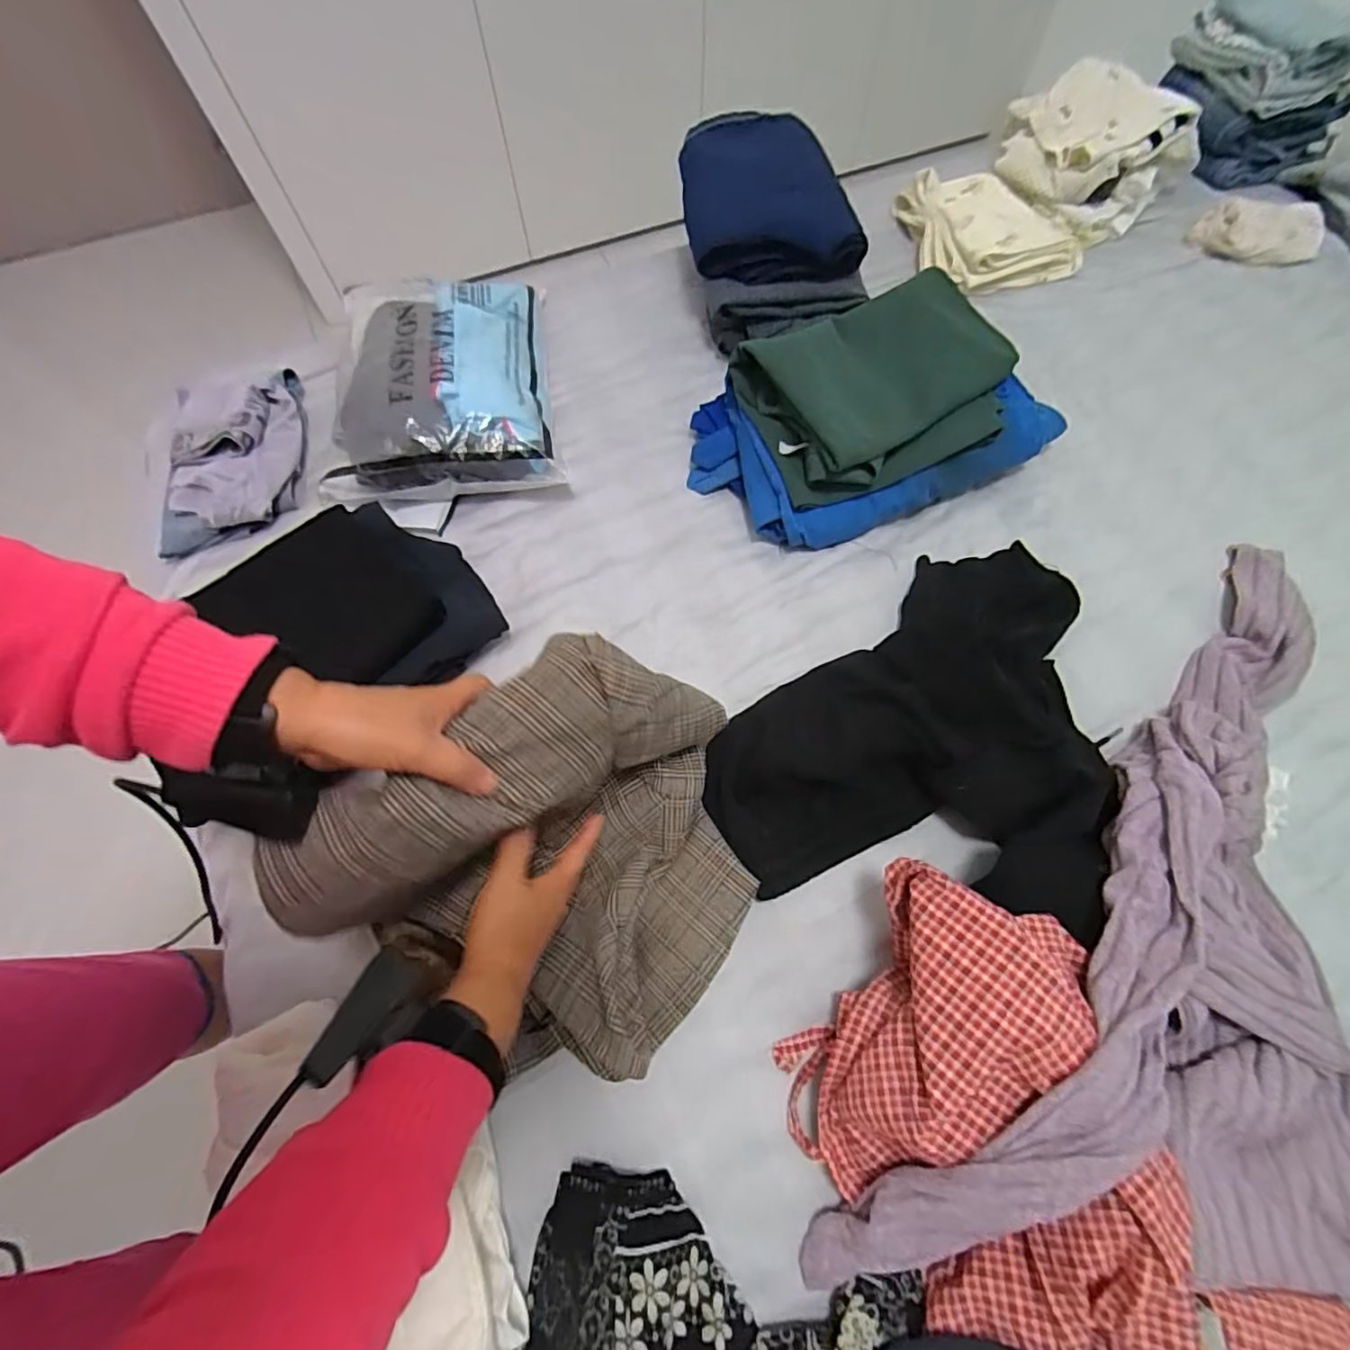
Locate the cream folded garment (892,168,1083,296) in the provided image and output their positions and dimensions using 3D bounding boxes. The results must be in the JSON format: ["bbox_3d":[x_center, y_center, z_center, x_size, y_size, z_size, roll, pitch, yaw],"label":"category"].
[{"bbox_3d":[0.422,-0.619,0.835,0.198,0.040,0.211,-13,69,-6],"label":"cream folded garment"}]

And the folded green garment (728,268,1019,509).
[{"bbox_3d":[0.218,-0.310,0.640,0.281,0.059,0.206,-21,69,-8],"label":"folded green garment"}]

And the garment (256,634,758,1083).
[{"bbox_3d":[-0.064,0.130,0.435,0.245,0.174,0.284,39,73,14],"label":"garment"}]

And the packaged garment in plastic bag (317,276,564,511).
[{"bbox_3d":[-0.264,-0.334,0.684,0.237,0.083,0.313,-8,68,-4],"label":"packaged garment in plastic bag"}]

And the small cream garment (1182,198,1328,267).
[{"bbox_3d":[0.833,-0.627,0.848,0.184,0.034,0.110,-5,68,-3],"label":"small cream garment"}]

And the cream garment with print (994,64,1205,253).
[{"bbox_3d":[0.571,-0.741,0.840,0.184,0.115,0.238,-41,74,-16],"label":"cream garment with print"}]

